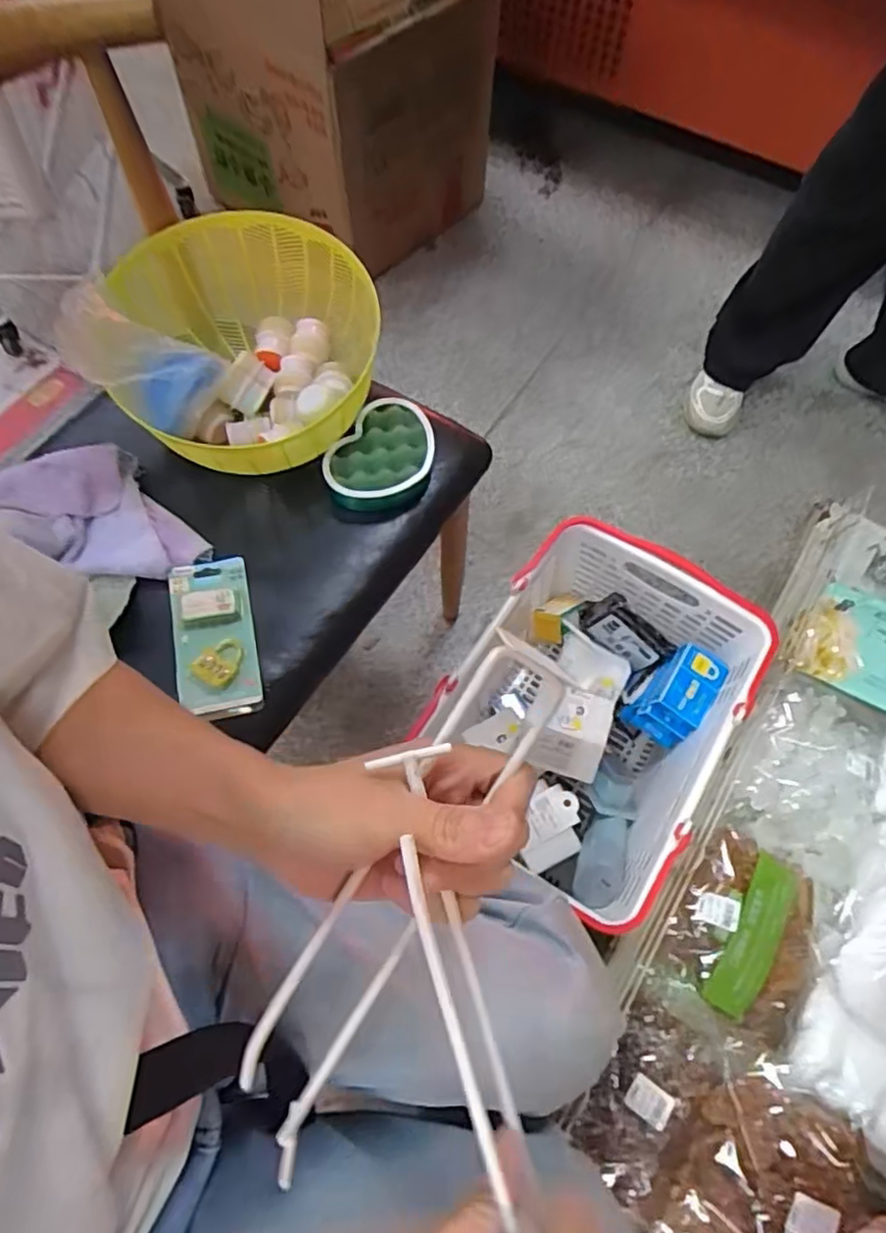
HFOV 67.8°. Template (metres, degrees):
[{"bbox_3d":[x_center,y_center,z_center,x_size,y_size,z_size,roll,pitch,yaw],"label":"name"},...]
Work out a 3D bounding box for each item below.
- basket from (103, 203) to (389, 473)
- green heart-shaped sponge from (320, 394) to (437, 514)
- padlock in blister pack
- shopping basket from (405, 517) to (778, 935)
[{"bbox_3d":[-0.183,-0.254,0.626,0.237,0.121,0.243,-4,66,-3],"label":"basket"},{"bbox_3d":[-0.062,-0.156,0.656,0.099,0.051,0.112,0,66,-1],"label":"green heart-shaped sponge"},{"bbox_3d":[-0.202,0.016,0.577,0.069,0.022,0.148,-12,66,-6],"label":"padlock in blister pack"},{"bbox_3d":[0.191,0.139,0.897,0.330,0.224,0.442,36,70,14],"label":"shopping basket"}]

